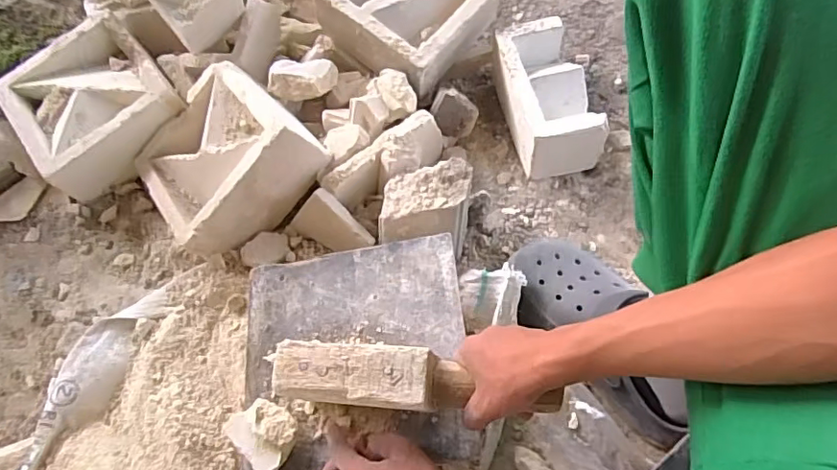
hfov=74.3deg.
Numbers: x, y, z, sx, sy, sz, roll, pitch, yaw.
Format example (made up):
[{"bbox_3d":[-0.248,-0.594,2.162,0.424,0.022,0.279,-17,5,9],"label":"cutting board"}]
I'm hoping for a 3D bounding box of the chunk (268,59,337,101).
[{"bbox_3d":[-0.164,-0.222,0.781,0.097,0.036,0.058,-11,62,-2],"label":"chunk"}]

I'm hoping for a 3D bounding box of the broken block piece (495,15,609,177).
[{"bbox_3d":[0.179,-0.194,0.785,0.101,0.102,0.193,-12,62,-2],"label":"broken block piece"}]

